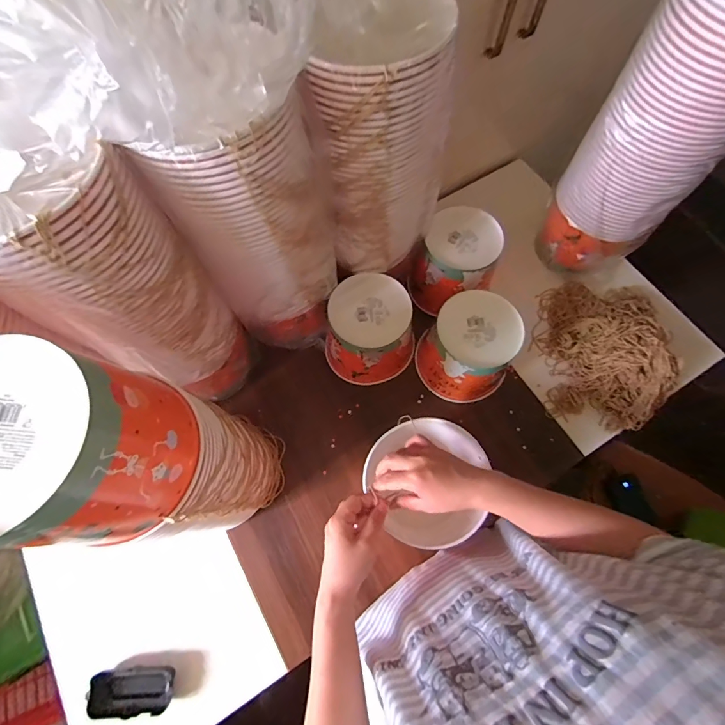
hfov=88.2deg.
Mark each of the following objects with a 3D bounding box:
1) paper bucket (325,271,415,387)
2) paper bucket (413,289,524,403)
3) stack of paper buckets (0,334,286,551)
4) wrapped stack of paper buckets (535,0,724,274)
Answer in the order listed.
[{"bbox_3d":[0.016,-0.047,0.627,0.142,0.137,0.141,13,71,5],"label":"paper bucket"},{"bbox_3d":[0.171,-0.020,0.617,0.128,0.143,0.134,0,71,0],"label":"paper bucket"},{"bbox_3d":[-0.219,0.115,0.430,0.157,0.421,0.127,3,71,2],"label":"stack of paper buckets"},{"bbox_3d":[0.423,-0.313,0.539,0.180,0.393,0.177,37,75,12],"label":"wrapped stack of paper buckets"}]

